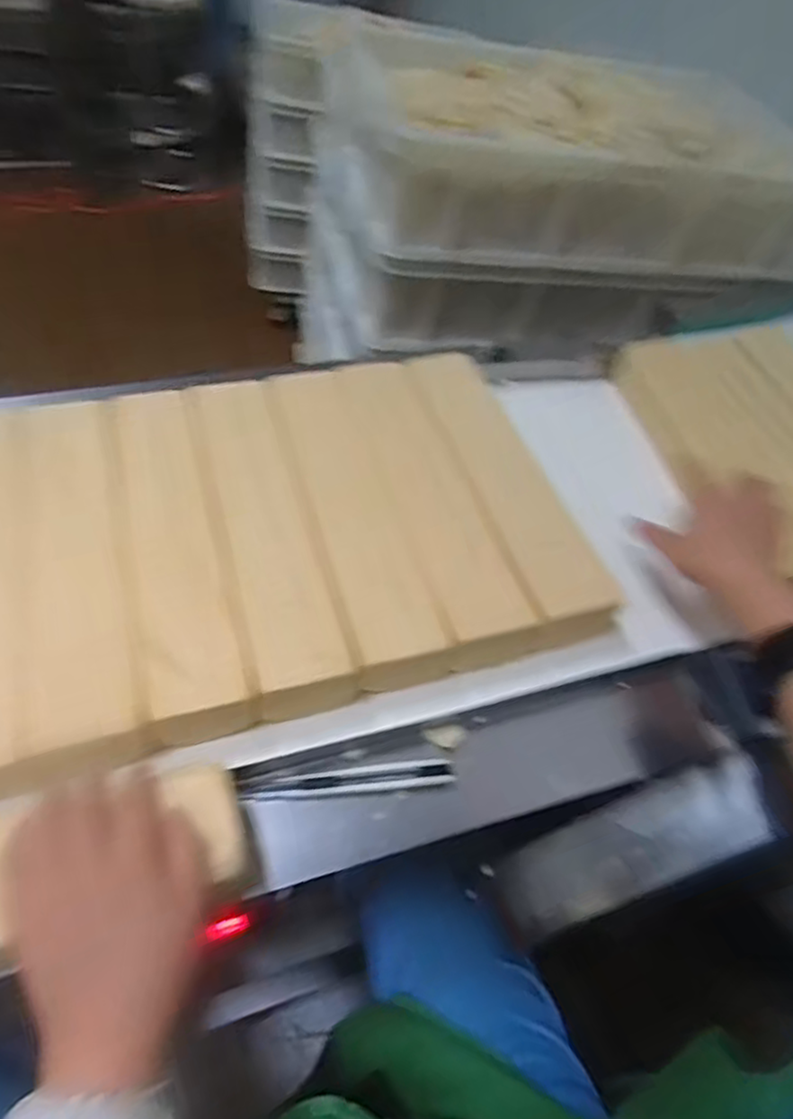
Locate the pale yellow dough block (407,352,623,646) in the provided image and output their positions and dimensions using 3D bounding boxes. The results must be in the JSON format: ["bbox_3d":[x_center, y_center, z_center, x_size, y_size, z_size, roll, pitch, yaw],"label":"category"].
[{"bbox_3d":[0.102,-0.081,0.679,0.078,0.041,0.377,-10,55,-16],"label":"pale yellow dough block"}]

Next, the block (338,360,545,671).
[{"bbox_3d":[0.028,-0.063,0.671,0.082,0.048,0.367,-10,53,-17],"label":"block"}]

